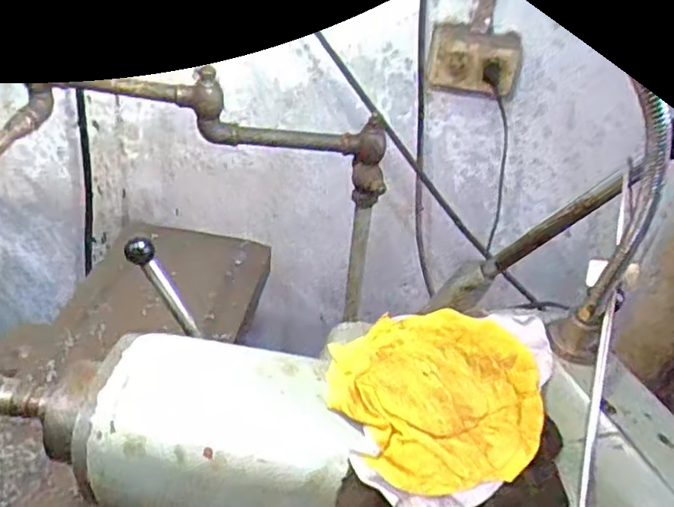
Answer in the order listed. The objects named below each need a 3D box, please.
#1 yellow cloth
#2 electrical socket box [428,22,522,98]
[{"bbox_3d":[0.072,0.094,0.430,0.132,0.033,0.143,-16,43,-27],"label":"yellow cloth"},{"bbox_3d":[0.191,-0.268,0.857,0.120,0.094,0.033,17,39,13],"label":"electrical socket box"}]

